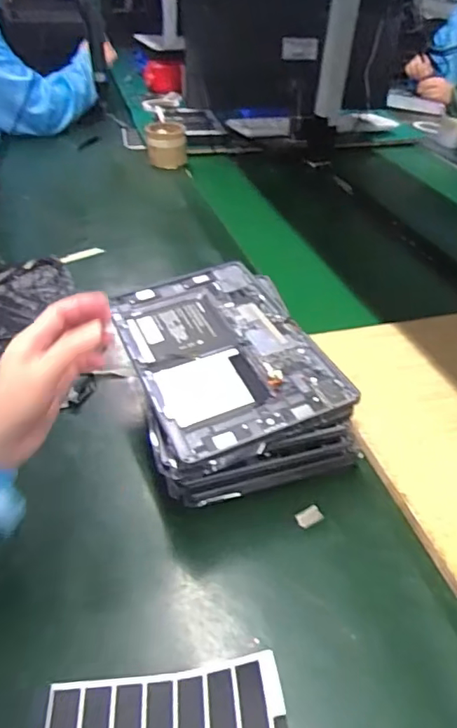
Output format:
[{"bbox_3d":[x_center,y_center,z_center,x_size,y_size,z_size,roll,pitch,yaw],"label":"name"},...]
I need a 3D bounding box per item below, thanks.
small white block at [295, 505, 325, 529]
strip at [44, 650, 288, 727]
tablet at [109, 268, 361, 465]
[{"bbox_3d":[0.074,0.139,0.484,0.024,0.005,0.016,-19,44,-23],"label":"small white block"},{"bbox_3d":[-0.044,0.237,0.357,0.158,0.024,0.056,-2,40,-5],"label":"strip"},{"bbox_3d":[-0.009,-0.019,0.522,0.162,0.015,0.251,-14,43,-19],"label":"tablet"}]

